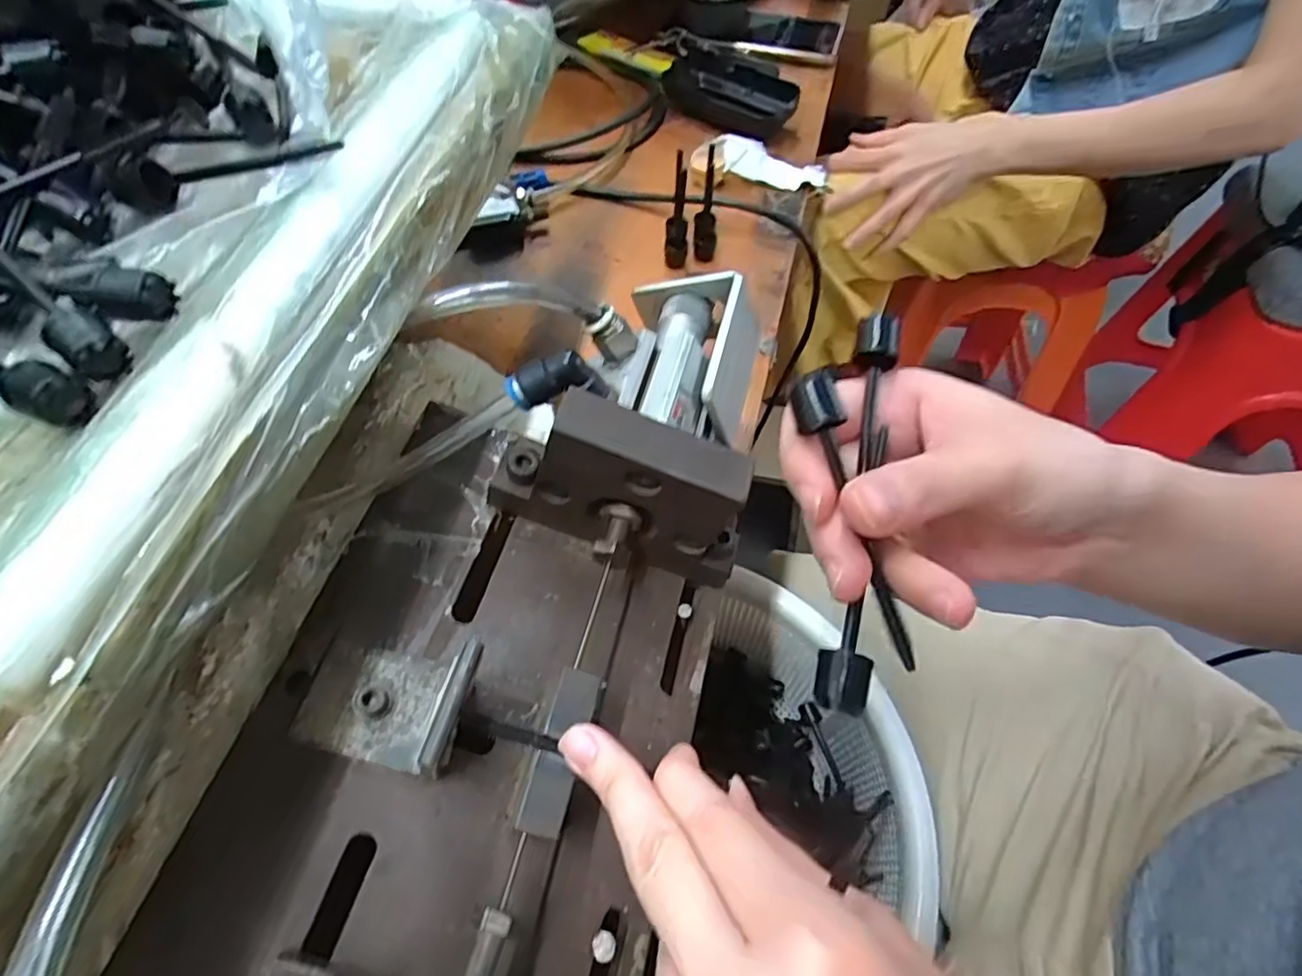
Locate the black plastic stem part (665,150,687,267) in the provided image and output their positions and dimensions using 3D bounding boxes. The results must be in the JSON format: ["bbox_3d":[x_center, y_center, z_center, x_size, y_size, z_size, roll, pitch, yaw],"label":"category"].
[{"bbox_3d":[0.016,-0.175,0.404,0.014,0.071,0.024,3,57,3],"label":"black plastic stem part"}]

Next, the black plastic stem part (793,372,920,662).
[{"bbox_3d":[0.060,0.009,0.186,0.009,0.007,0.088,-17,87,-10],"label":"black plastic stem part"}]

